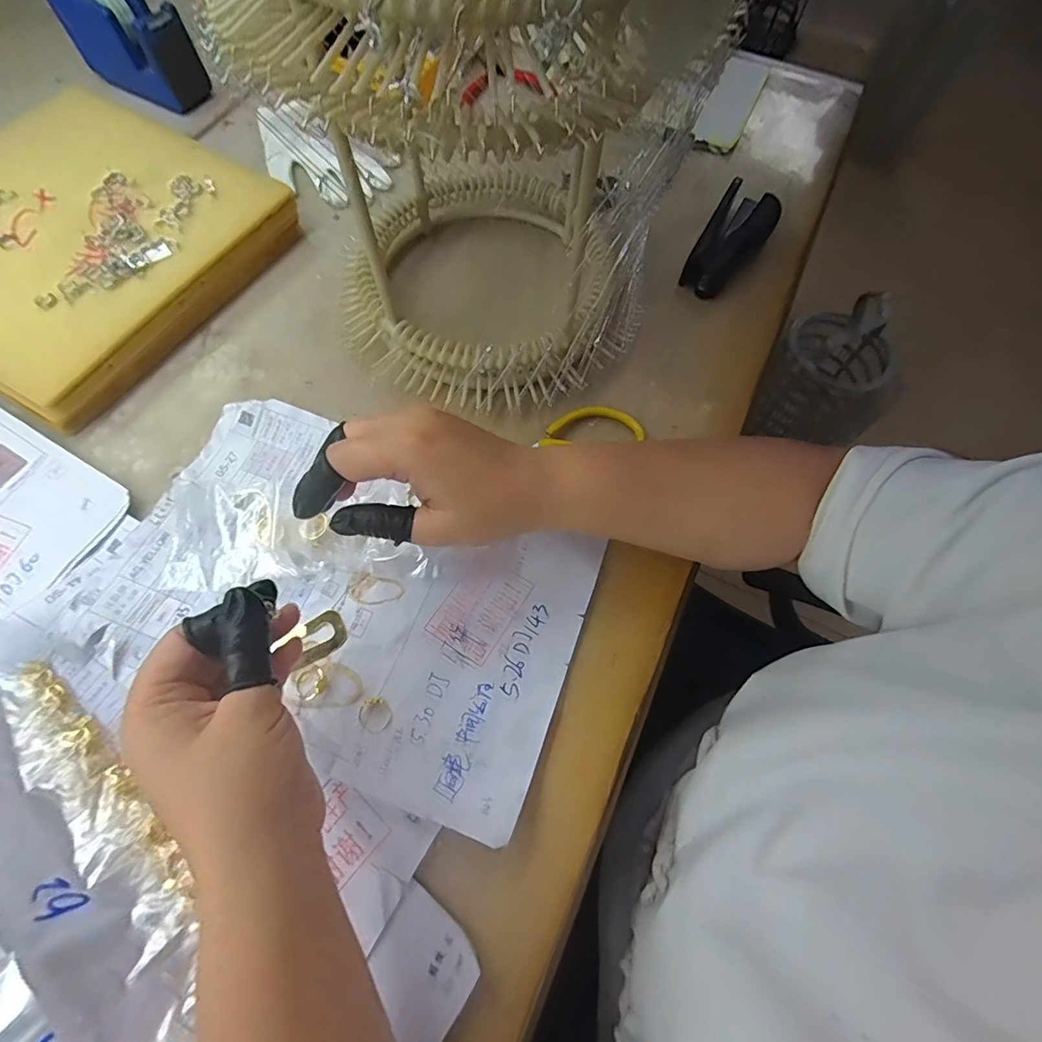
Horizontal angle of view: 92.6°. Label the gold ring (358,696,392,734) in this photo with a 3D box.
[{"bbox_3d":[-0.086,0.113,0.290,0.018,0.007,0.020,-38,72,-17],"label":"gold ring"}]

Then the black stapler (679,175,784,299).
[{"bbox_3d":[0.187,-0.248,0.442,0.053,0.033,0.116,29,68,11],"label":"black stapler"}]

